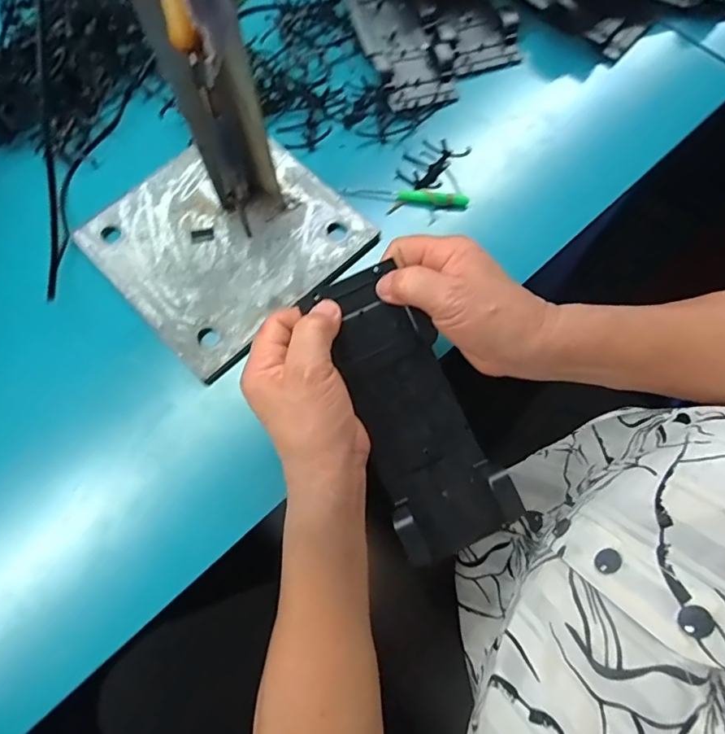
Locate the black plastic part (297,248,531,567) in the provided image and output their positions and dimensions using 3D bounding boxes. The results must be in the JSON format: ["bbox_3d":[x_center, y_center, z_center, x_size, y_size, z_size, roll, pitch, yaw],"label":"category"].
[{"bbox_3d":[0.030,0.028,0.321,0.073,0.024,0.192,-24,89,-8],"label":"black plastic part"}]

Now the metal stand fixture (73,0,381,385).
[{"bbox_3d":[-0.119,-0.160,0.307,0.195,0.268,0.188,-43,76,-14],"label":"metal stand fixture"}]

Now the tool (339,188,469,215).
[{"bbox_3d":[0.037,-0.152,0.441,0.112,0.011,0.021,6,71,2],"label":"tool"}]

